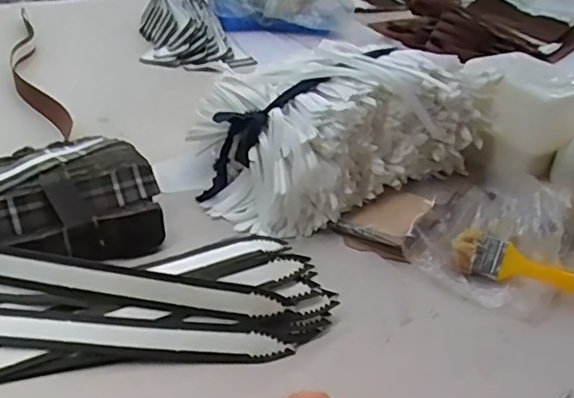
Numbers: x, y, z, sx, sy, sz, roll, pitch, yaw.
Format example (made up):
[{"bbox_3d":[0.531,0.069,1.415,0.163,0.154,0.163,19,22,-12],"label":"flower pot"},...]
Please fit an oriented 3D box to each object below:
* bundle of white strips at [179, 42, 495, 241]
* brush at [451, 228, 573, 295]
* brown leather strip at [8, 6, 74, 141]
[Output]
[{"bbox_3d":[0.056,-0.099,0.781,0.374,0.168,0.236,-15,38,-29],"label":"bundle of white strips"},{"bbox_3d":[0.278,0.077,0.666,0.174,0.027,0.049,16,36,12],"label":"brush"},{"bbox_3d":[-0.438,-0.223,1.003,0.061,0.055,0.455,-11,39,-24],"label":"brown leather strip"}]

